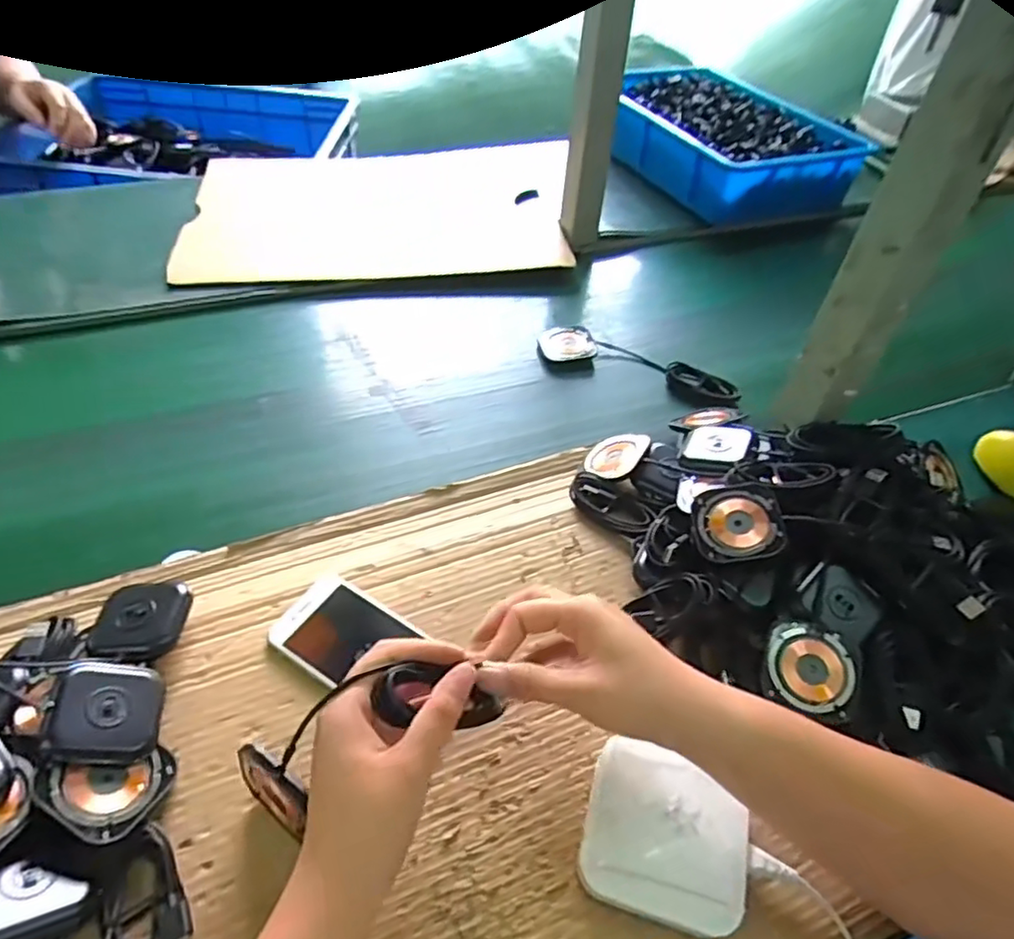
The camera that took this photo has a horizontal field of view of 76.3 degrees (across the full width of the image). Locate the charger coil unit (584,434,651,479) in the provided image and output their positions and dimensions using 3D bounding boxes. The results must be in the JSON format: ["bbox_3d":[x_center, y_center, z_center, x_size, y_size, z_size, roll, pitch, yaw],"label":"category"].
[{"bbox_3d":[0.099,-0.013,0.575,0.059,0.004,0.045,-31,44,9],"label":"charger coil unit"}]

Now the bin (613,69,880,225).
[{"bbox_3d":[0.325,-0.532,1.045,0.291,0.091,0.453,-19,52,-22],"label":"bin"}]

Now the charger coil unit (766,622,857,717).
[{"bbox_3d":[0.201,0.131,0.428,0.056,0.014,0.054,-3,63,5],"label":"charger coil unit"}]

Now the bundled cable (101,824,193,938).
[{"bbox_3d":[-0.188,0.227,0.334,0.040,0.018,0.073,-23,53,-25],"label":"bundled cable"}]

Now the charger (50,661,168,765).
[{"bbox_3d":[-0.234,0.141,0.381,0.057,0.014,0.056,13,38,-33],"label":"charger"}]

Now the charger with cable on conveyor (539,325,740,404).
[{"bbox_3d":[0.141,-0.117,0.703,0.214,0.018,0.058,18,48,11],"label":"charger with cable on conveyor"}]

